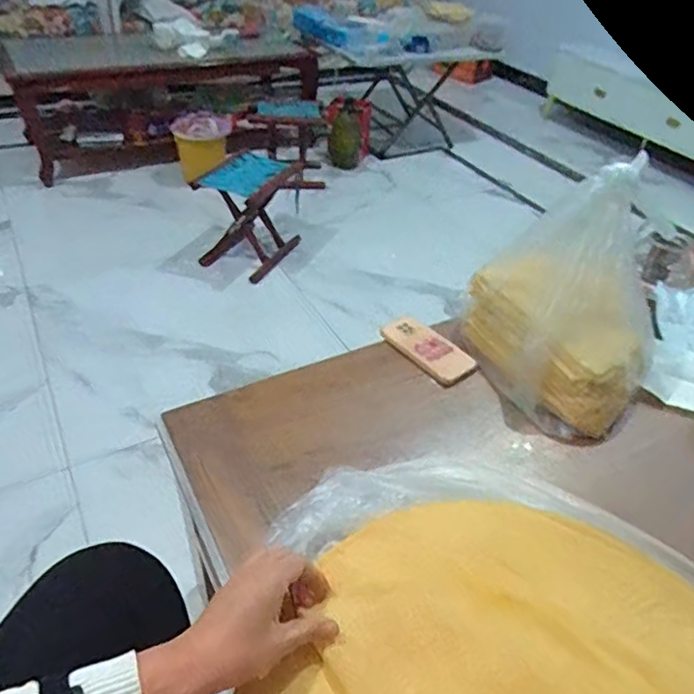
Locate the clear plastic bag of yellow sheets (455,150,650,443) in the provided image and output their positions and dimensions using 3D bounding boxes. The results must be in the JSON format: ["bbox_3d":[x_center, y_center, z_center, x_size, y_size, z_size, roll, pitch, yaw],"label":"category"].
[{"bbox_3d":[0.357,-0.080,0.881,0.261,0.294,0.303,-15,44,-20],"label":"clear plastic bag of yellow sheets"}]

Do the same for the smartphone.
[{"bbox_3d":[0.134,0.004,0.967,0.082,0.015,0.162,-28,50,-32],"label":"smartphone"}]

